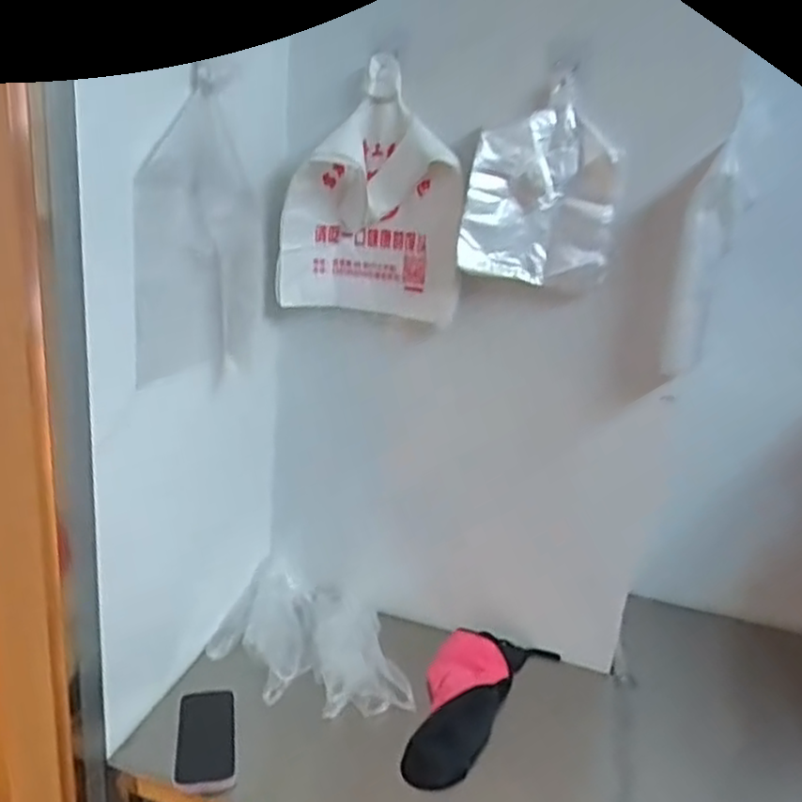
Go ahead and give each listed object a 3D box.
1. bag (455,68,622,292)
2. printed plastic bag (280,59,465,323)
[{"bbox_3d":[0.176,-0.261,0.888,0.180,0.221,0.043,9,18,3],"label":"bag"},{"bbox_3d":[-0.034,-0.268,0.970,0.241,0.314,0.088,11,18,12],"label":"printed plastic bag"}]

